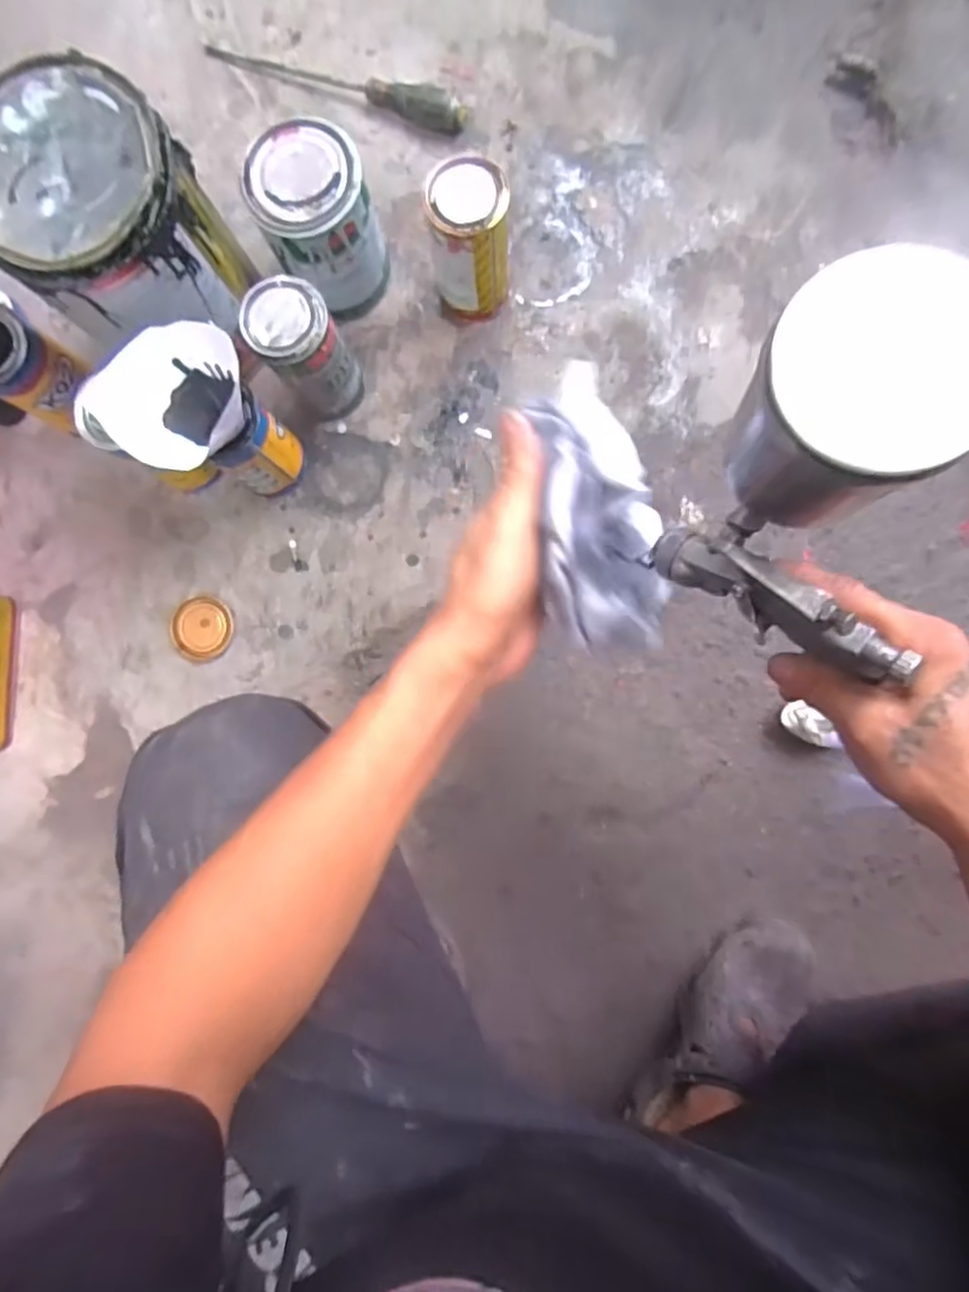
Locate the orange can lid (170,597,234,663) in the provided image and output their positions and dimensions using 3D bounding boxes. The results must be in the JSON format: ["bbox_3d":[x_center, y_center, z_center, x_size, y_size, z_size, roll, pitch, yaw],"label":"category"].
[{"bbox_3d":[-0.294,-0.018,0.677,0.062,0.011,0.064,0,88,4],"label":"orange can lid"}]

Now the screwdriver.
[{"bbox_3d":[-0.157,-0.598,0.683,0.295,0.028,0.027,22,90,4],"label":"screwdriver"}]

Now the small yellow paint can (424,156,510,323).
[{"bbox_3d":[-0.011,-0.372,0.606,0.069,0.134,0.078,-2,88,4],"label":"small yellow paint can"}]

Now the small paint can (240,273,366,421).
[{"bbox_3d":[-0.162,-0.272,0.612,0.069,0.136,0.073,0,88,4],"label":"small paint can"}]

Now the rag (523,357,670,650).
[{"bbox_3d":[0.067,-0.080,0.374,0.080,0.094,0.164,-6,88,4],"label":"rag"}]

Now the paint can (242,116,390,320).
[{"bbox_3d":[-0.150,-0.394,0.618,0.102,0.135,0.109,-27,87,3],"label":"paint can"}]

